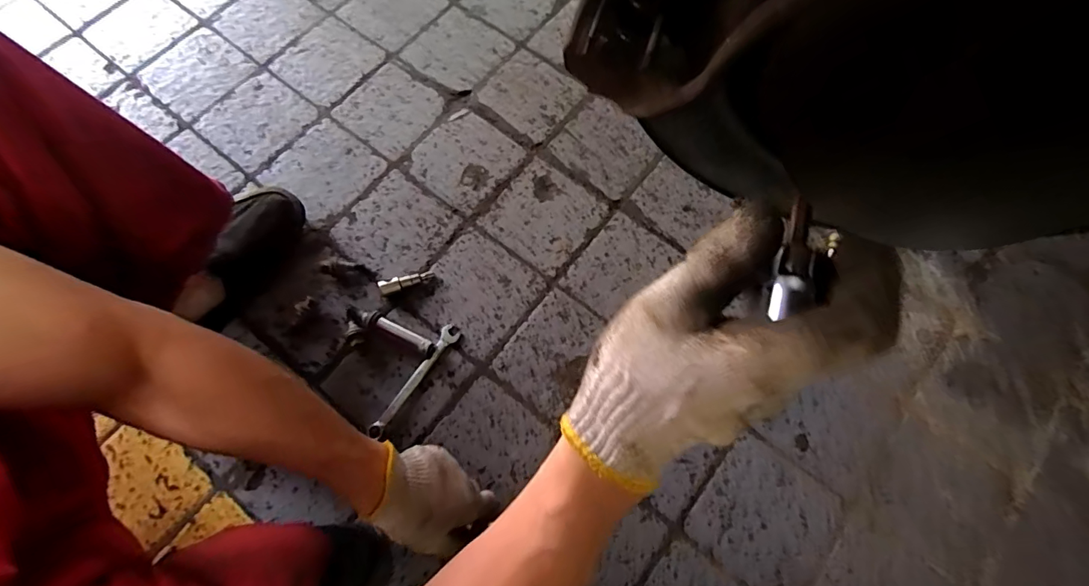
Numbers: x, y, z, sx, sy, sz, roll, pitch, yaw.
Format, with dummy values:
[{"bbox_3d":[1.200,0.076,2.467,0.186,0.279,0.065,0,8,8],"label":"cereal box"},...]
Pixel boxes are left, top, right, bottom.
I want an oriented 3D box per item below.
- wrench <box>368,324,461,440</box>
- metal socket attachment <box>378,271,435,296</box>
[{"bbox_3d":[-0.170,0.114,0.625,0.025,0.010,0.172,31,73,11],"label":"wrench"},{"bbox_3d":[-0.194,-0.017,0.667,0.076,0.019,0.021,-19,71,-21],"label":"metal socket attachment"}]

